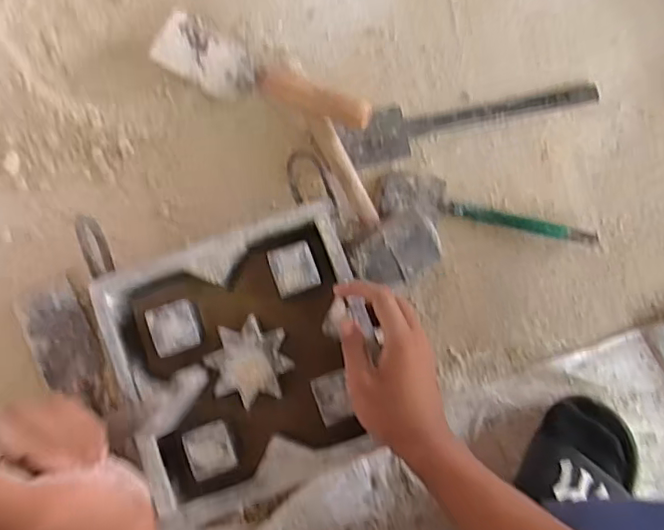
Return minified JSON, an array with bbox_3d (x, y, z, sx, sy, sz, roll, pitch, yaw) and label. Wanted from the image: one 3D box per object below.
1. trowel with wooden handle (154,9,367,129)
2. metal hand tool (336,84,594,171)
[{"bbox_3d":[-0.076,-0.213,0.672,0.262,0.061,0.072,25,80,19],"label":"trowel with wooden handle"},{"bbox_3d":[0.157,-0.177,0.686,0.294,0.022,0.056,-17,80,-3],"label":"metal hand tool"}]

